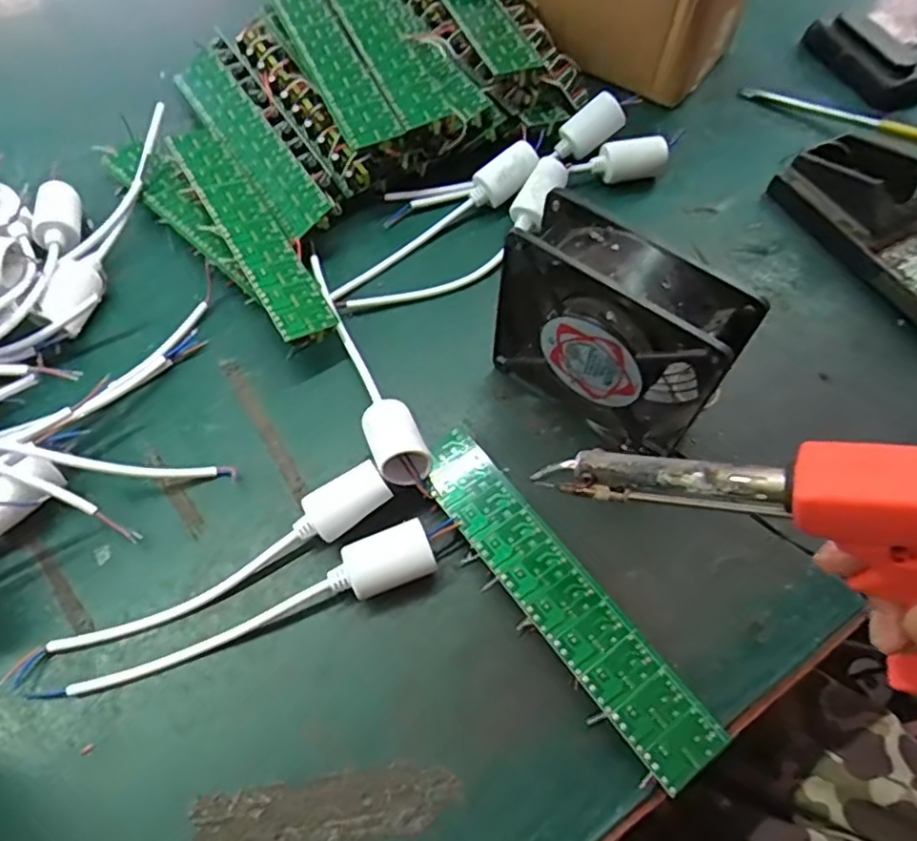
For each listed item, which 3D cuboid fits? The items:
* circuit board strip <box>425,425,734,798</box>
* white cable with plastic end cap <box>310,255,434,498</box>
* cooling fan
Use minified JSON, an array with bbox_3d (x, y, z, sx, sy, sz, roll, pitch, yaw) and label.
[{"bbox_3d":[0.049,0.088,0.339,0.038,0.018,0.200,-33,67,-18],"label":"circuit board strip"},{"bbox_3d":[-0.060,-0.038,0.393,0.028,0.039,0.190,-19,63,-12],"label":"white cable with plastic end cap"},{"bbox_3d":[0.079,-0.042,0.352,0.122,0.121,0.044,34,65,16],"label":"cooling fan"}]

